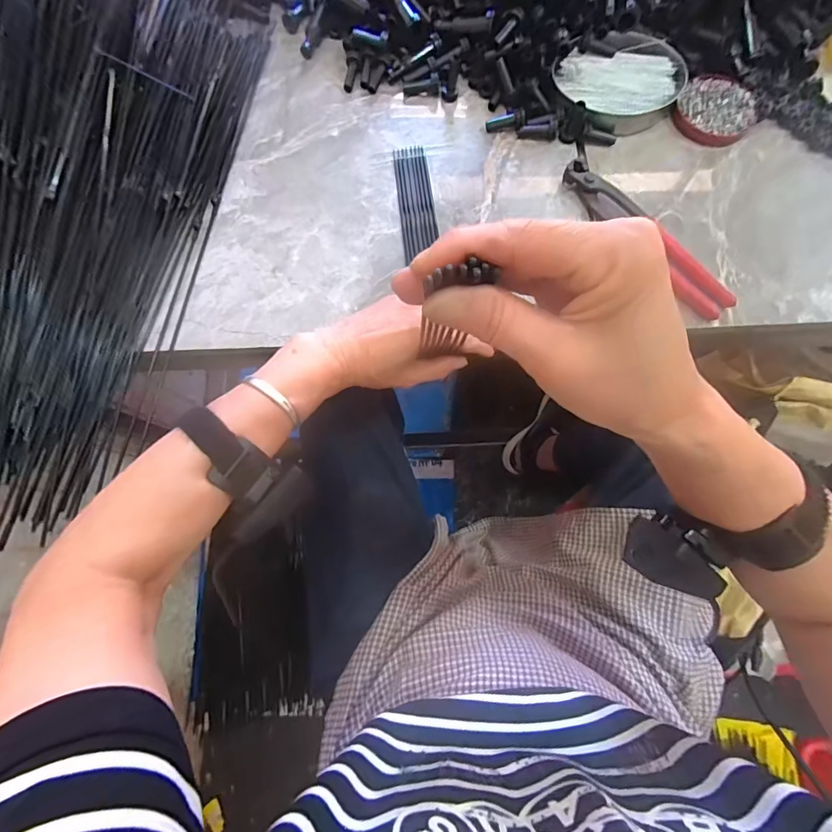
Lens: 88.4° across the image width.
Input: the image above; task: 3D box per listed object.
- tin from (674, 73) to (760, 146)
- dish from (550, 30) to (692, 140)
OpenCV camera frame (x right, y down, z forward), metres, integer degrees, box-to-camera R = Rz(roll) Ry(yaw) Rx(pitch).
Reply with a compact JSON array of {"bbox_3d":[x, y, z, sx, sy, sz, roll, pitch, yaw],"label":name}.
[{"bbox_3d":[0.316,-0.322,0.449,0.076,0.014,0.075,0,76,0],"label":"tin"},{"bbox_3d":[0.217,-0.353,0.448,0.119,0.031,0.106,-33,78,-8],"label":"dish"}]

